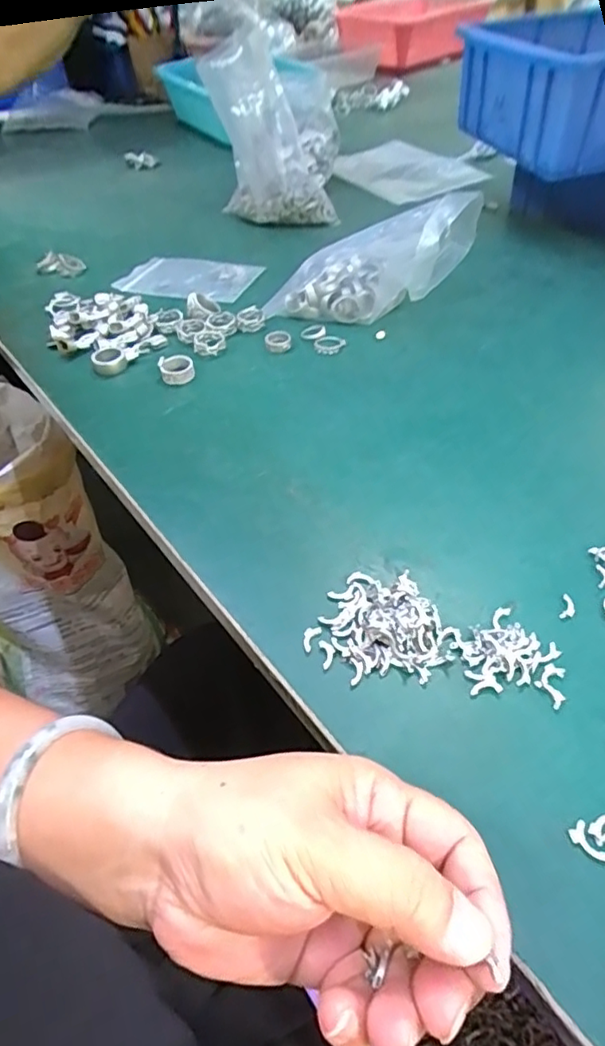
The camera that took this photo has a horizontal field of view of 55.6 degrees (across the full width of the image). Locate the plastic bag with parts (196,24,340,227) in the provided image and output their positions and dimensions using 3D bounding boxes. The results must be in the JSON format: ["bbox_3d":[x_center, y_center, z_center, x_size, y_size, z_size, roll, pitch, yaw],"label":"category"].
[{"bbox_3d":[-0.033,-0.418,0.620,0.121,0.157,0.103,-2,46,3],"label":"plastic bag with parts"}]

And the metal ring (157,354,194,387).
[{"bbox_3d":[-0.095,-0.117,0.432,0.022,0.016,0.022,-2,46,2],"label":"metal ring"}]

